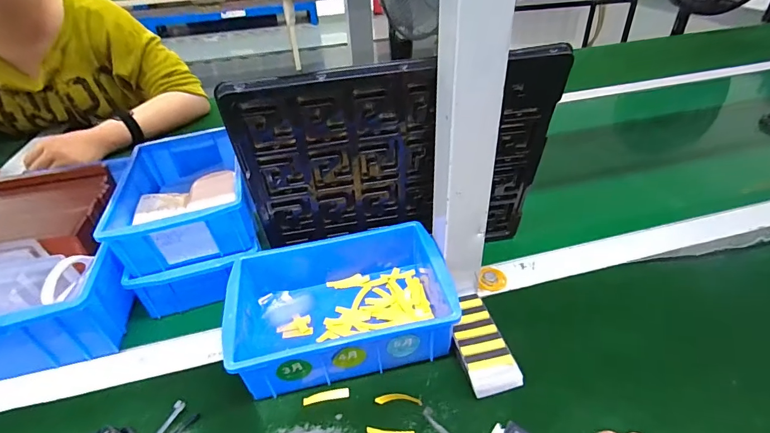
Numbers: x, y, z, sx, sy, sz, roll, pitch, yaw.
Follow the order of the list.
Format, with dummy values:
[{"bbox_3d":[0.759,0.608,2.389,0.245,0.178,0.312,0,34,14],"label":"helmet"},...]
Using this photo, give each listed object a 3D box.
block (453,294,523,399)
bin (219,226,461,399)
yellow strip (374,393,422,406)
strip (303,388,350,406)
[{"bbox_3d":[0.084,0.115,0.376,0.043,0.021,0.095,-11,38,-10],"label":"block"},{"bbox_3d":[-0.042,0.084,0.397,0.199,0.069,0.139,-9,38,-8],"label":"bin"},{"bbox_3d":[0.011,0.155,0.347,0.039,0.005,0.009,-2,35,4],"label":"yellow strip"},{"bbox_3d":[-0.051,0.155,0.355,0.040,0.004,0.009,-8,38,-6],"label":"strip"}]

